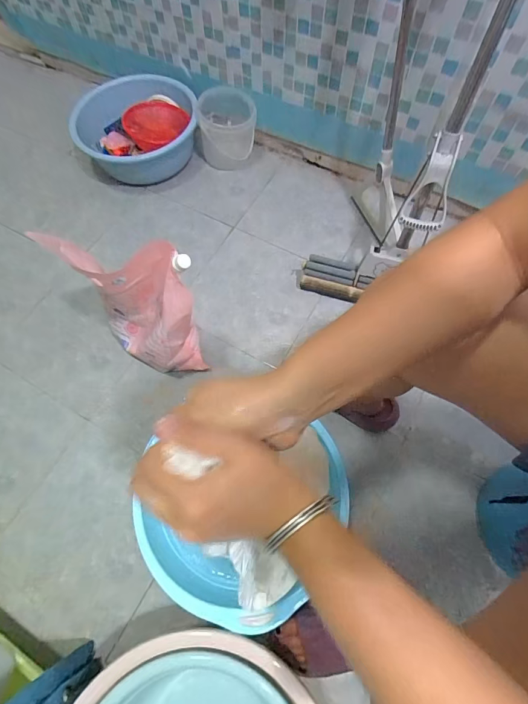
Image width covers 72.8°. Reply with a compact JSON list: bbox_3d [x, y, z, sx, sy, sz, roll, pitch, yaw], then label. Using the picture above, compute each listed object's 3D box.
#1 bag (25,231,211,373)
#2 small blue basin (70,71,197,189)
[{"bbox_3d":[-0.225,-0.079,0.699,0.234,0.310,0.136,33,71,16],"label":"bag"},{"bbox_3d":[-0.362,-0.645,1.060,0.341,0.146,0.342,-18,66,-6],"label":"small blue basin"}]

